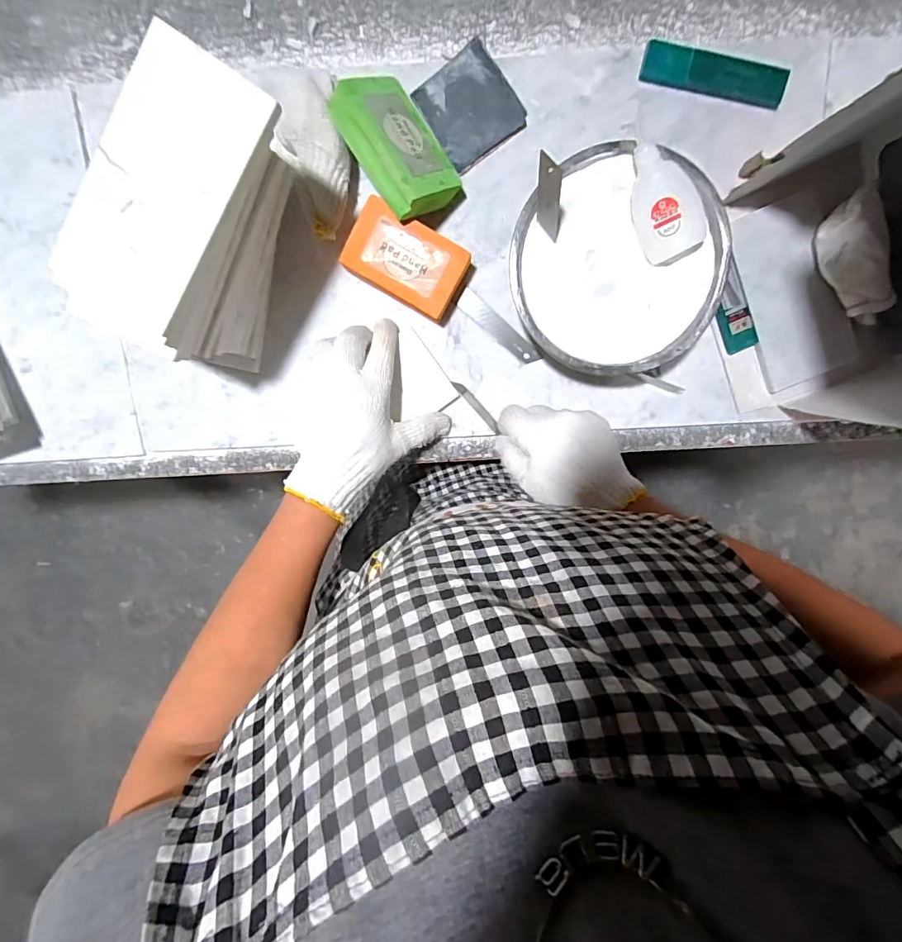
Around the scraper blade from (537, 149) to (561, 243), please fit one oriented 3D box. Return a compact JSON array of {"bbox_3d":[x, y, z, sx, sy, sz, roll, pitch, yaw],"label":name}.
[{"bbox_3d":[0.072,-0.201,0.338,0.017,0.067,0.010,15,73,16],"label":"scraper blade"}]

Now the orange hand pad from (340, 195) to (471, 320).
[{"bbox_3d":[-0.036,-0.174,0.389,0.093,0.035,0.060,28,98,-3],"label":"orange hand pad"}]

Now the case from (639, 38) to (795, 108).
[{"bbox_3d":[0.211,-0.316,0.372,0.114,0.018,0.022,13,99,-1],"label":"case"}]

